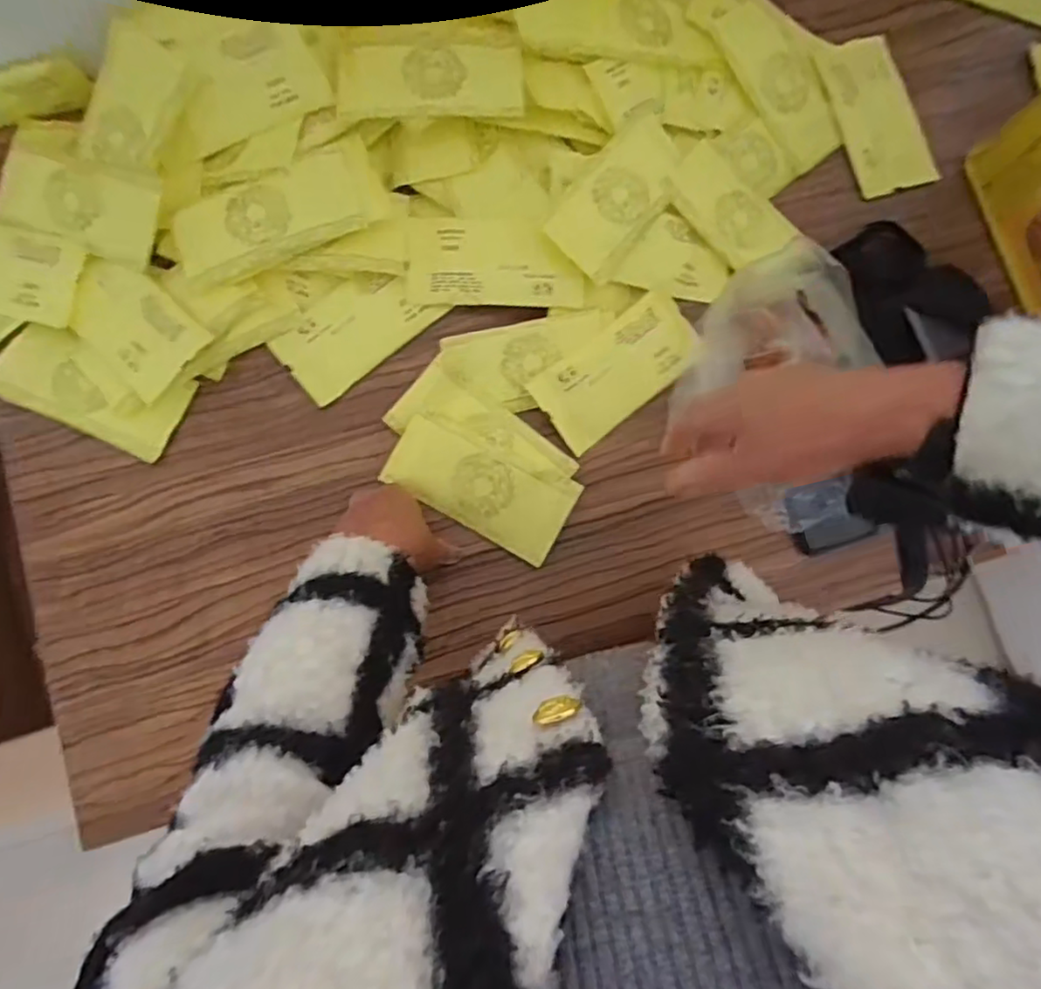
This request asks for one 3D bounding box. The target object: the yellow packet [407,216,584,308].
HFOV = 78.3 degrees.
[{"bbox_3d":[-0.026,-0.230,0.633,0.172,0.006,0.081,3,104,6],"label":"yellow packet"}]

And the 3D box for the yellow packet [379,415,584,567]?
[{"bbox_3d":[-0.038,-0.009,0.611,0.172,0.007,0.082,30,88,1],"label":"yellow packet"}]

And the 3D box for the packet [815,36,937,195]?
[{"bbox_3d":[0.396,-0.422,0.714,0.090,0.015,0.176,-18,84,-6],"label":"packet"}]

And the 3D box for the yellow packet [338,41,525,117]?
[{"bbox_3d":[-0.085,-0.401,0.617,0.173,0.019,0.066,-4,83,-4],"label":"yellow packet"}]

